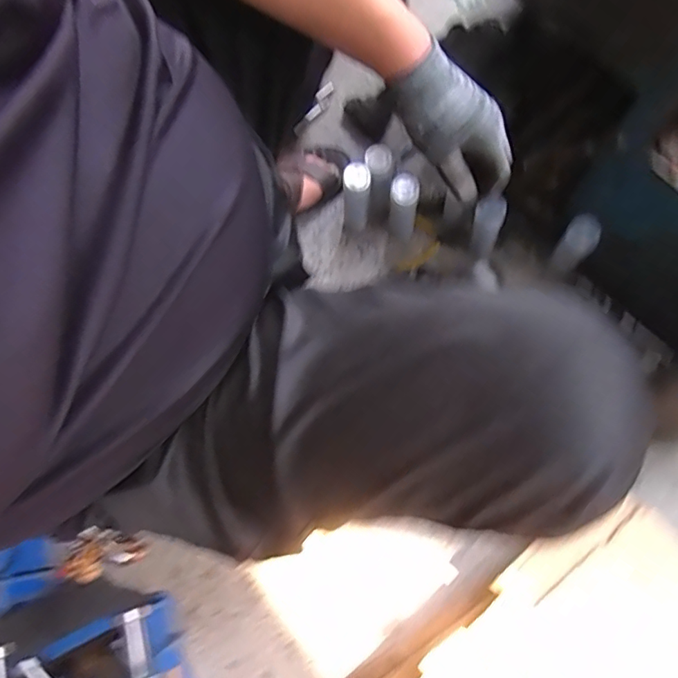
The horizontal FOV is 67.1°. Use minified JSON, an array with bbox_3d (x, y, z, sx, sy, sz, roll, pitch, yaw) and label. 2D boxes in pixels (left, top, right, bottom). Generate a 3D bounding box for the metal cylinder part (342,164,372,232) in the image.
[{"bbox_3d":[0.028,-0.228,0.828,0.044,0.136,0.050,4,72,3],"label":"metal cylinder part"}]

